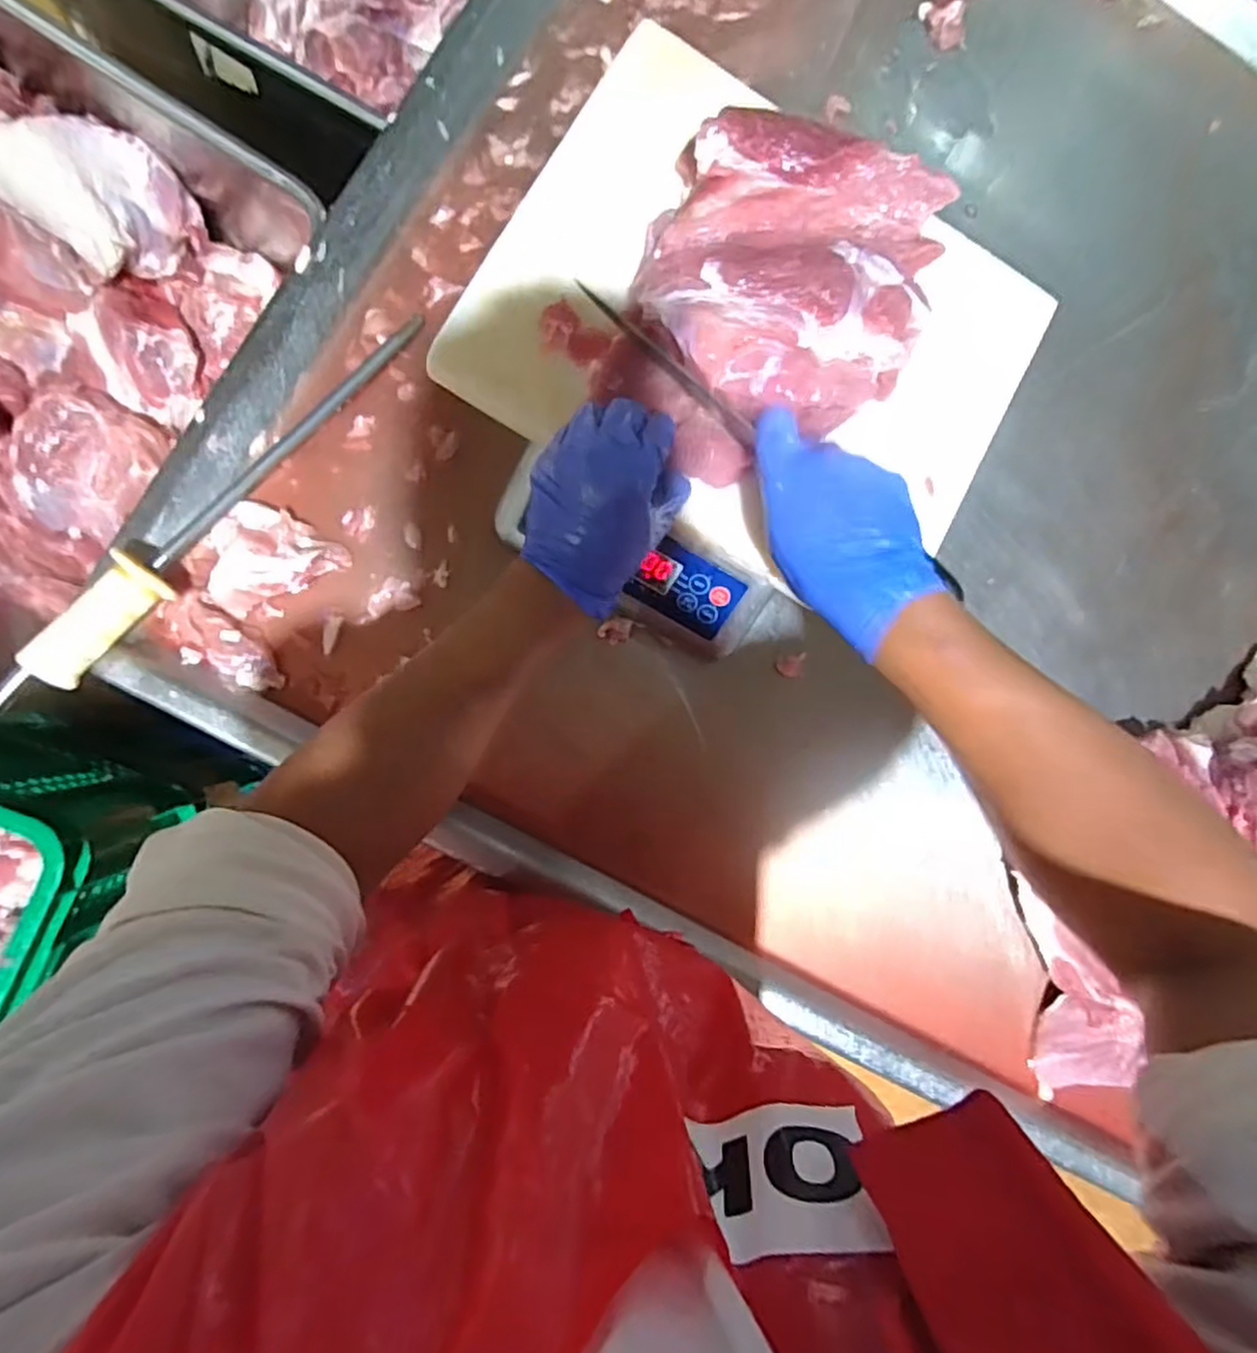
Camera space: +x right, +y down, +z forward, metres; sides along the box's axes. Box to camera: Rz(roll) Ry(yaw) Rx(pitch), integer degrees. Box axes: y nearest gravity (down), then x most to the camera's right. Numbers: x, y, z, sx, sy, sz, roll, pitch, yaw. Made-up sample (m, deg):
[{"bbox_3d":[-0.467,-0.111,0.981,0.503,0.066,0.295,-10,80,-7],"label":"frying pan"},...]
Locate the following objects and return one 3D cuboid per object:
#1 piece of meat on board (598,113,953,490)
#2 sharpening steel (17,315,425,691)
[{"bbox_3d":[0.093,-0.237,0.437,0.178,0.070,0.219,19,85,-7],"label":"piece of meat on board"},{"bbox_3d":[-0.302,-0.148,0.522,0.049,0.058,0.383,41,82,-5],"label":"sharpening steel"}]

